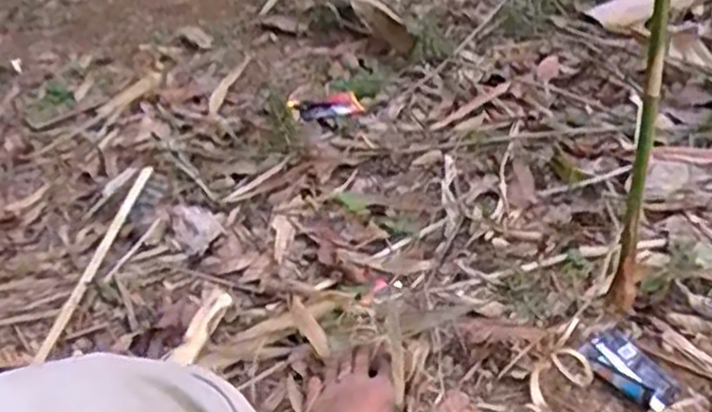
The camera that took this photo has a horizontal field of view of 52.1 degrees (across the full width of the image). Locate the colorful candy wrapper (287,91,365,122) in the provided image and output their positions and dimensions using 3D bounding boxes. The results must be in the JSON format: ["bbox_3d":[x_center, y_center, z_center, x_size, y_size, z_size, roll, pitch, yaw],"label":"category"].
[{"bbox_3d":[-0.055,-0.174,1.276,0.127,0.011,0.075,-13,43,-20],"label":"colorful candy wrapper"}]

